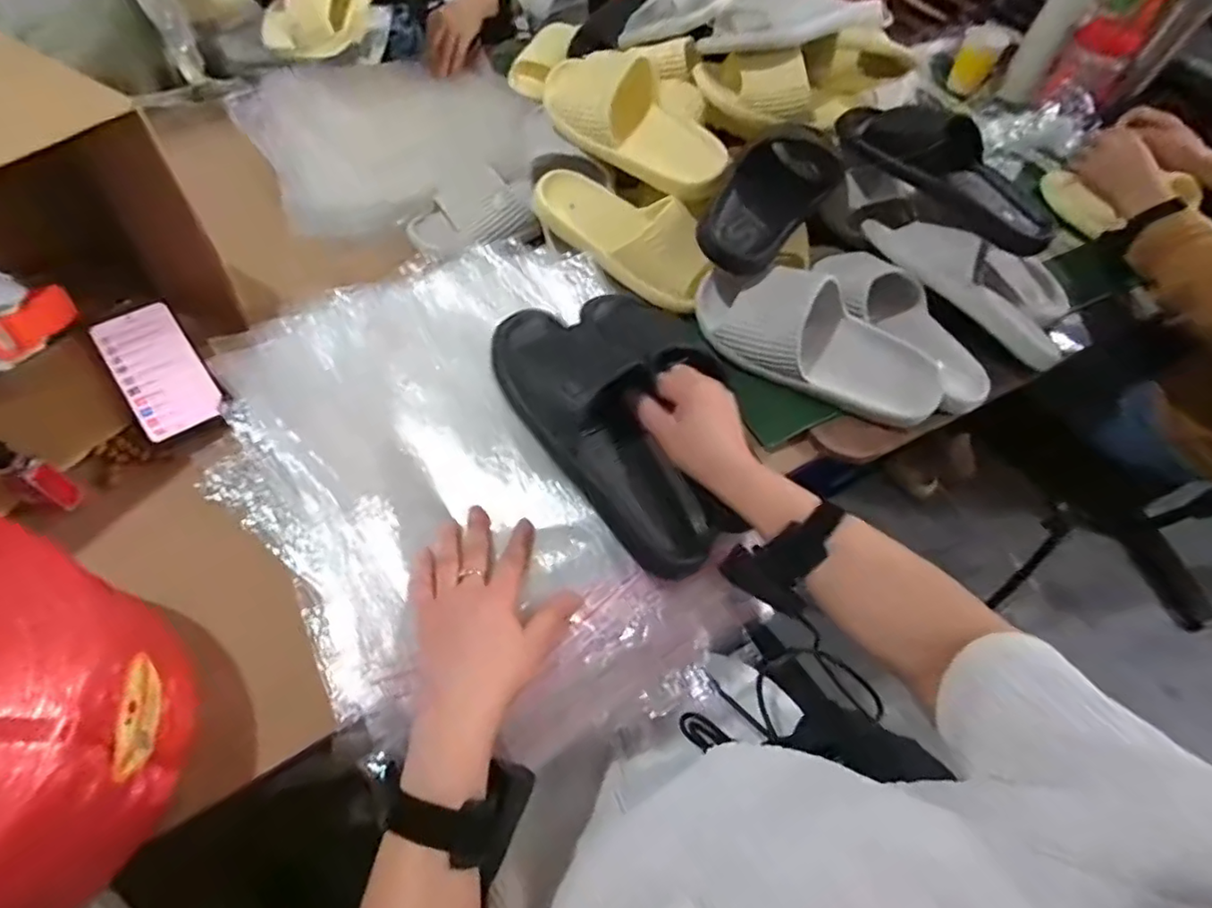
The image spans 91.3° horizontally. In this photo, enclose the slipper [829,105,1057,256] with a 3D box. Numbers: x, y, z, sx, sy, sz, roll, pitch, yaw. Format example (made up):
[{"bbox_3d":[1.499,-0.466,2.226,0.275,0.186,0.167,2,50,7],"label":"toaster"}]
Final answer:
[{"bbox_3d":[0.394,-0.329,0.678,0.264,0.095,0.082,38,62,3],"label":"slipper"}]

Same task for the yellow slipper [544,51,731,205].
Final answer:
[{"bbox_3d":[0.029,-0.389,0.684,0.267,0.070,0.094,34,61,18],"label":"yellow slipper"}]

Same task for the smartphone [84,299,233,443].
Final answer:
[{"bbox_3d":[-0.443,-0.084,0.589,0.076,0.010,0.158,-34,77,-22],"label":"smartphone"}]

